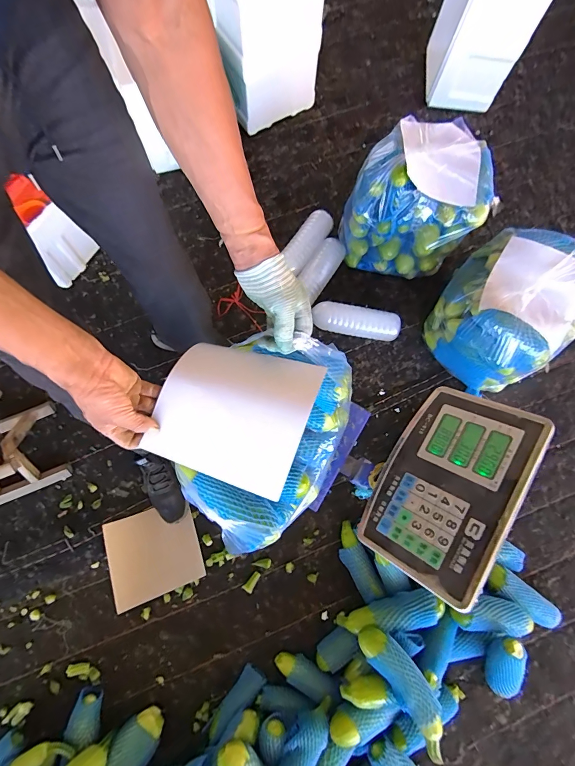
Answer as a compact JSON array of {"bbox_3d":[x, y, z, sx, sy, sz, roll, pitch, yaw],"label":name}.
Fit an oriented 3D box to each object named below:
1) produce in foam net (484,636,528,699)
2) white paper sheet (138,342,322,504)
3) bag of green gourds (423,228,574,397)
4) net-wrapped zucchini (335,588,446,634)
[{"bbox_3d":[0.494,0.646,0.827,0.054,0.202,0.070,-6,26,-2],"label":"produce in foam net"},{"bbox_3d":[-0.075,0.034,0.522,0.203,0.029,0.195,19,71,7],"label":"white paper sheet"},{"bbox_3d":[0.551,-0.172,0.964,0.307,0.319,0.309,40,78,10],"label":"bag of green gourds"},{"bbox_3d":[0.235,0.540,0.852,0.246,0.057,0.071,-17,70,10],"label":"net-wrapped zucchini"}]

